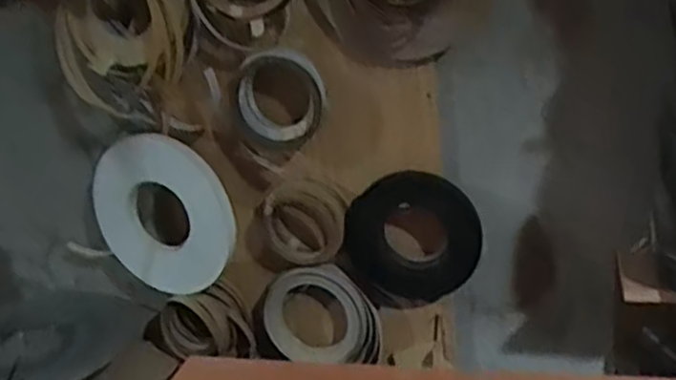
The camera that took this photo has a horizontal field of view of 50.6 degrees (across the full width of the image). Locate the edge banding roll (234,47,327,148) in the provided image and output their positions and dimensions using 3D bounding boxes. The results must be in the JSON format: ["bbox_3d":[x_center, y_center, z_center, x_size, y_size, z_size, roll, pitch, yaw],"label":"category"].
[{"bbox_3d":[-0.119,-0.171,1.408,0.186,0.194,0.047,-21,30,38],"label":"edge banding roll"}]

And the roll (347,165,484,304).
[{"bbox_3d":[0.154,0.102,1.443,0.262,0.269,0.066,1,20,25],"label":"roll"}]

